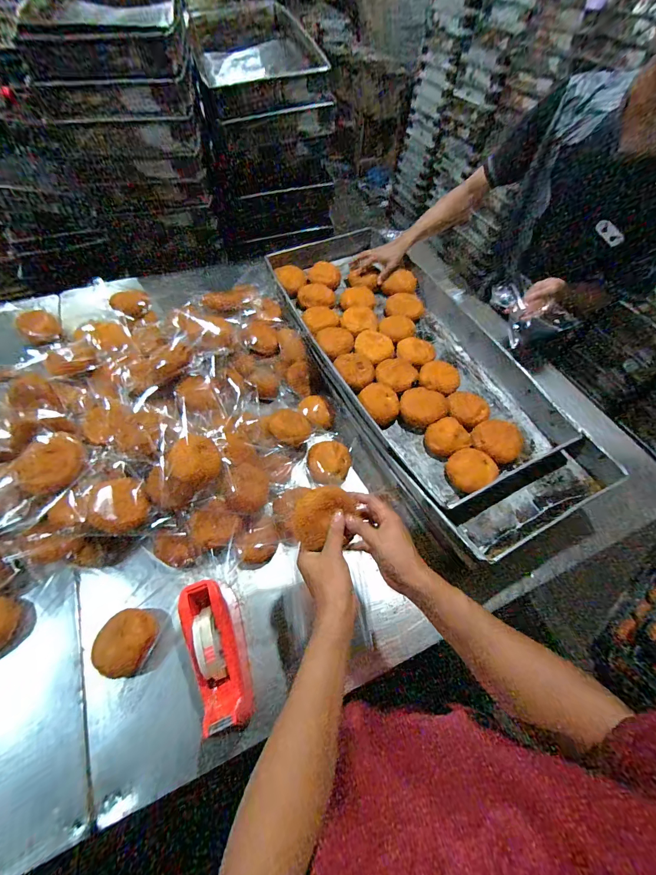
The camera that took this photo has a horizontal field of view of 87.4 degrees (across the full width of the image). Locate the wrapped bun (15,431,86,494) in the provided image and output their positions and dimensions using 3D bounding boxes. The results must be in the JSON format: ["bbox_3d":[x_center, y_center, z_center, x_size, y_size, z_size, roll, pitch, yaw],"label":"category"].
[{"bbox_3d":[-0.481,0.043,0.601,0.093,0.053,0.101,2,57,-2],"label":"wrapped bun"}]

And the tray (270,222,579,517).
[{"bbox_3d":[0.175,-0.222,0.832,0.383,0.092,0.791,-21,61,-16],"label":"tray"}]

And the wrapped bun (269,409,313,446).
[{"bbox_3d":[-0.082,-0.024,0.737,0.077,0.052,0.081,2,57,-2],"label":"wrapped bun"}]

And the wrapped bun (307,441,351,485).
[{"bbox_3d":[0.004,0.056,0.746,0.092,0.045,0.084,2,57,-2],"label":"wrapped bun"}]

